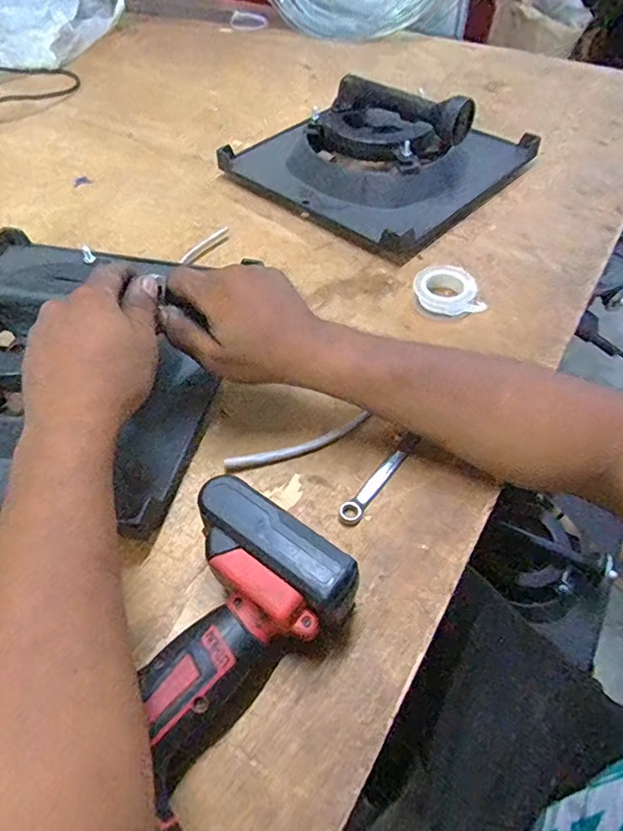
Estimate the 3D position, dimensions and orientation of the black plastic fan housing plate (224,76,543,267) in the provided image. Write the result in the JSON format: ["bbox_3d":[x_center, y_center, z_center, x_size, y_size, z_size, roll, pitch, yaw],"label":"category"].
[{"bbox_3d":[0.086,-0.352,0.651,0.292,0.094,0.294,36,60,25],"label":"black plastic fan housing plate"}]

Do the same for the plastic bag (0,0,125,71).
[{"bbox_3d":[-0.525,-0.743,0.987,0.255,0.082,0.286,10,53,8],"label":"plastic bag"}]

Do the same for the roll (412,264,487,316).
[{"bbox_3d":[0.133,-0.127,0.523,0.062,0.020,0.064,0,52,1],"label":"roll"}]

